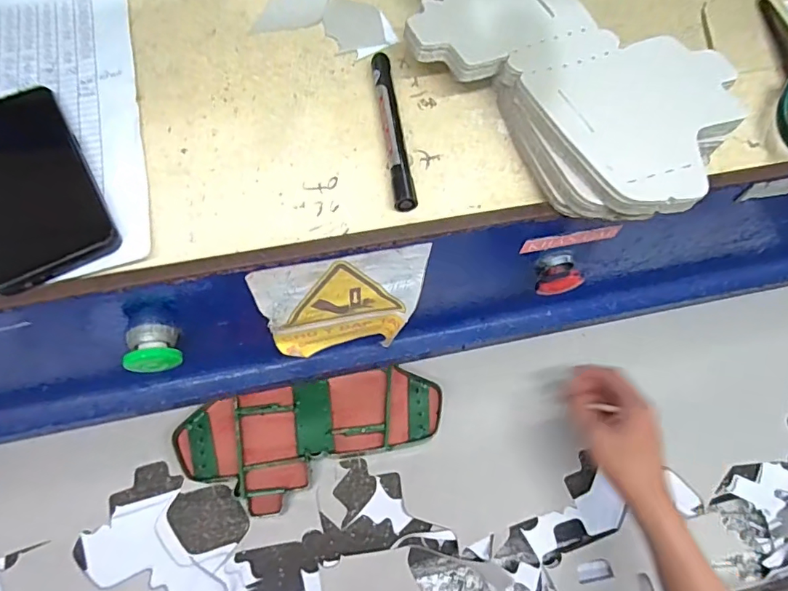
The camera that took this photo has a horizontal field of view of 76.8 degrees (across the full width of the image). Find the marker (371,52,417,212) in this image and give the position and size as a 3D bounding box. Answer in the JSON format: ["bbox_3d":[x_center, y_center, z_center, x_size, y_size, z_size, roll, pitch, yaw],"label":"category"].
[{"bbox_3d":[-0.001,-0.128,0.375,0.015,0.014,0.148,-6,65,-5],"label":"marker"}]

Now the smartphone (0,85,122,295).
[{"bbox_3d":[-0.246,-0.076,0.333,0.075,0.013,0.158,-29,69,-15],"label":"smartphone"}]

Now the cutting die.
[{"bbox_3d":[-0.089,0.158,0.575,0.281,0.039,0.136,-14,65,-8],"label":"cutting die"}]

